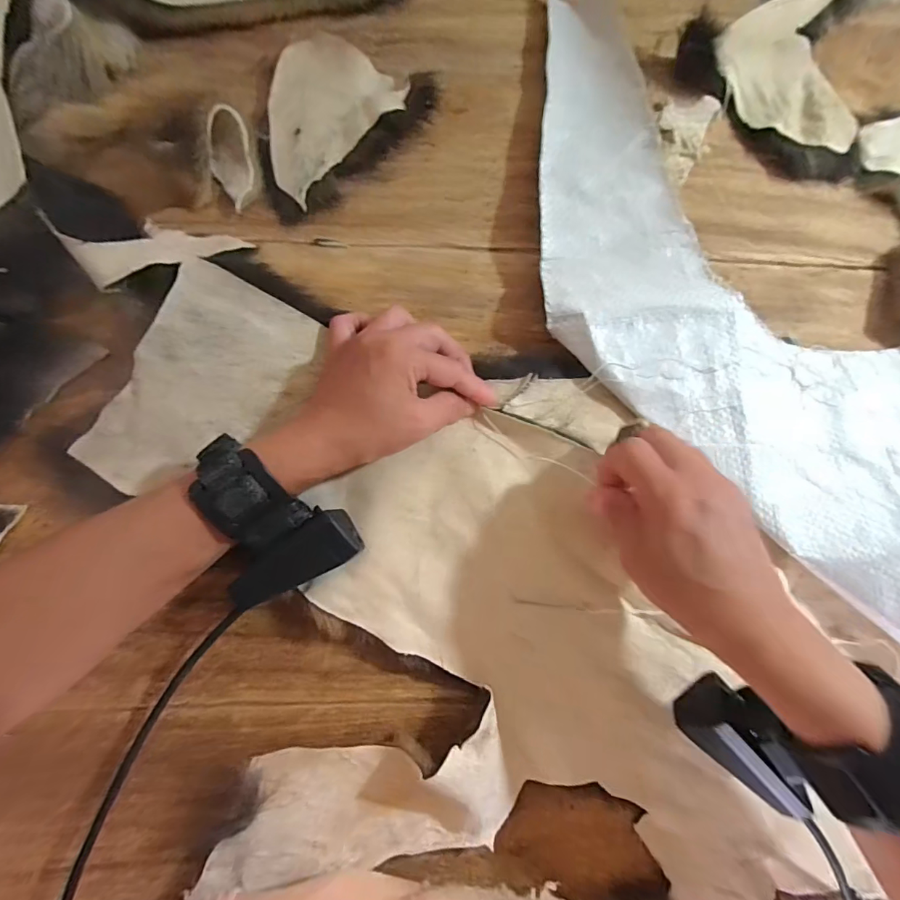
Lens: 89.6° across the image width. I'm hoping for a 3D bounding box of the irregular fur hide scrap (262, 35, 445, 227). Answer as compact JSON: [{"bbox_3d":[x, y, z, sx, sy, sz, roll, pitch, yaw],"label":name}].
[{"bbox_3d":[-0.089,-0.248,0.333,0.145,0.020,0.108,-39,85,-8],"label":"irregular fur hide scrap"}]

